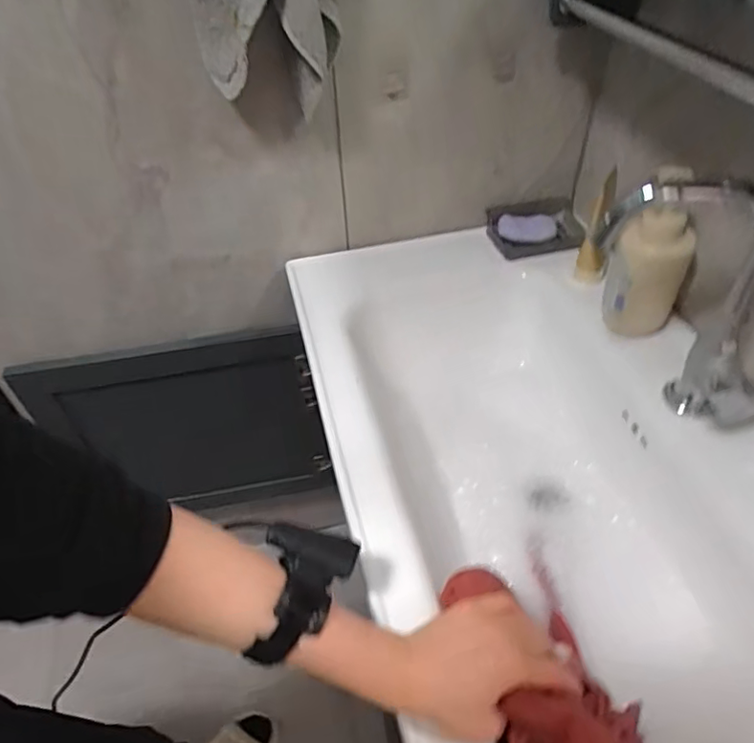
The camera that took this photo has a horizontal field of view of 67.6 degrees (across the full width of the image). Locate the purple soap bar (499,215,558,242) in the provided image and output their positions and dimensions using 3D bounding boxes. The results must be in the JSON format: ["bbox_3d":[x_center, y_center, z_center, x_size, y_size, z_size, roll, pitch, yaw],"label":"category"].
[{"bbox_3d":[0.231,-0.222,0.868,0.084,0.020,0.050,4,45,7],"label":"purple soap bar"}]

